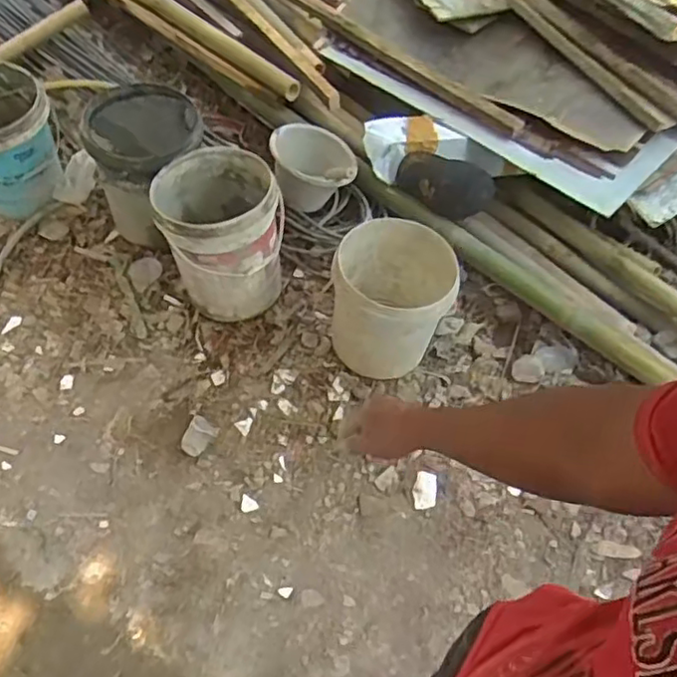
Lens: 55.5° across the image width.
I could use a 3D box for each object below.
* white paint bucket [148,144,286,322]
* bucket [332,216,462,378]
[{"bbox_3d":[-0.309,-0.276,1.722,0.316,0.375,0.349,-6,59,-9],"label":"white paint bucket"},{"bbox_3d":[0.140,-0.097,1.641,0.287,0.332,0.327,15,58,4],"label":"bucket"}]

